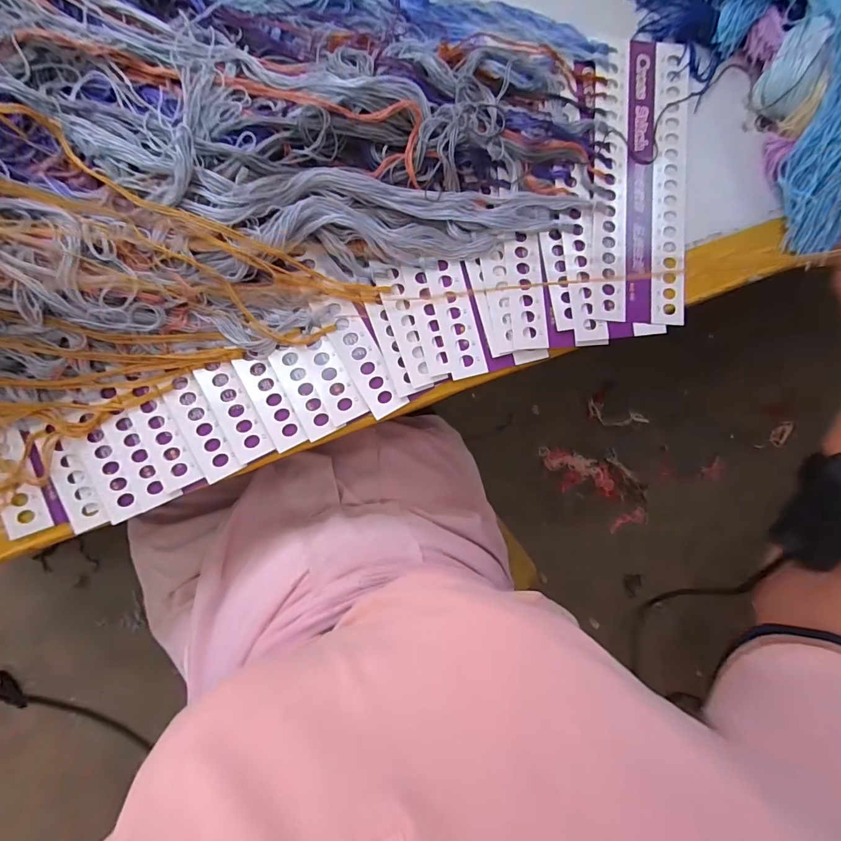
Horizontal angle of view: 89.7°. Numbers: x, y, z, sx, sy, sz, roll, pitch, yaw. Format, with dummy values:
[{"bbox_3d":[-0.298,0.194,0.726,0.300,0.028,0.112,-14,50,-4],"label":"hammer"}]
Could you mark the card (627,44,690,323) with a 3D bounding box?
[{"bbox_3d":[0.206,-0.205,0.365,0.057,0.004,0.239,2,89,-8],"label":"card"}]

